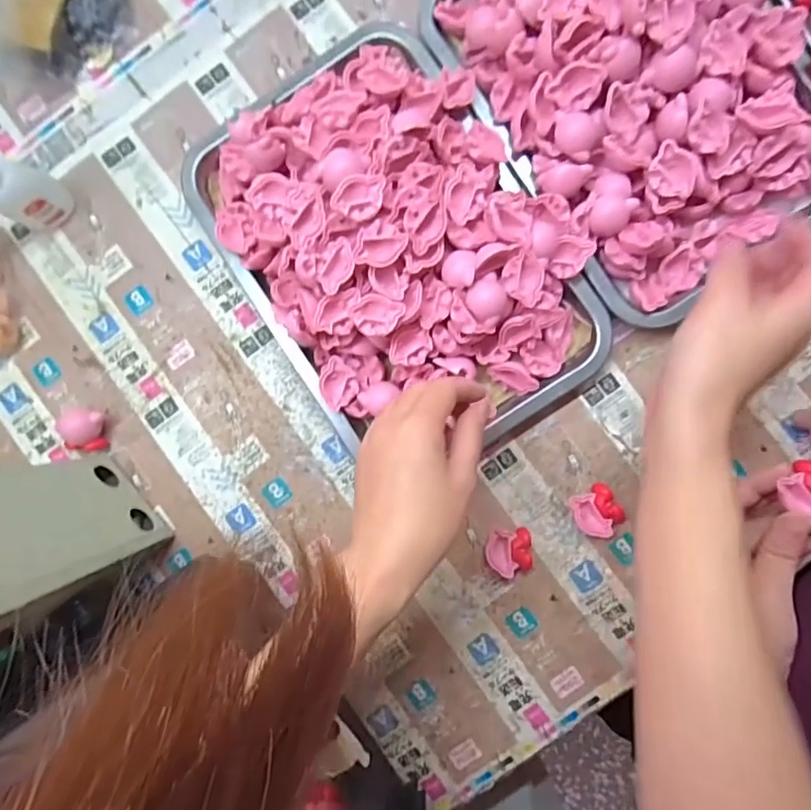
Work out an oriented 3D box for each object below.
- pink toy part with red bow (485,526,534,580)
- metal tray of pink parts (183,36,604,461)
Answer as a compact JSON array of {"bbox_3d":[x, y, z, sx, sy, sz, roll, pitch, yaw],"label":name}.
[{"bbox_3d":[0.077,0.109,0.396,0.033,0.017,0.035,0,89,4],"label":"pink toy part with red bow"},{"bbox_3d":[-0.012,-0.119,0.379,0.217,0.069,0.312,-35,87,3],"label":"metal tray of pink parts"}]

